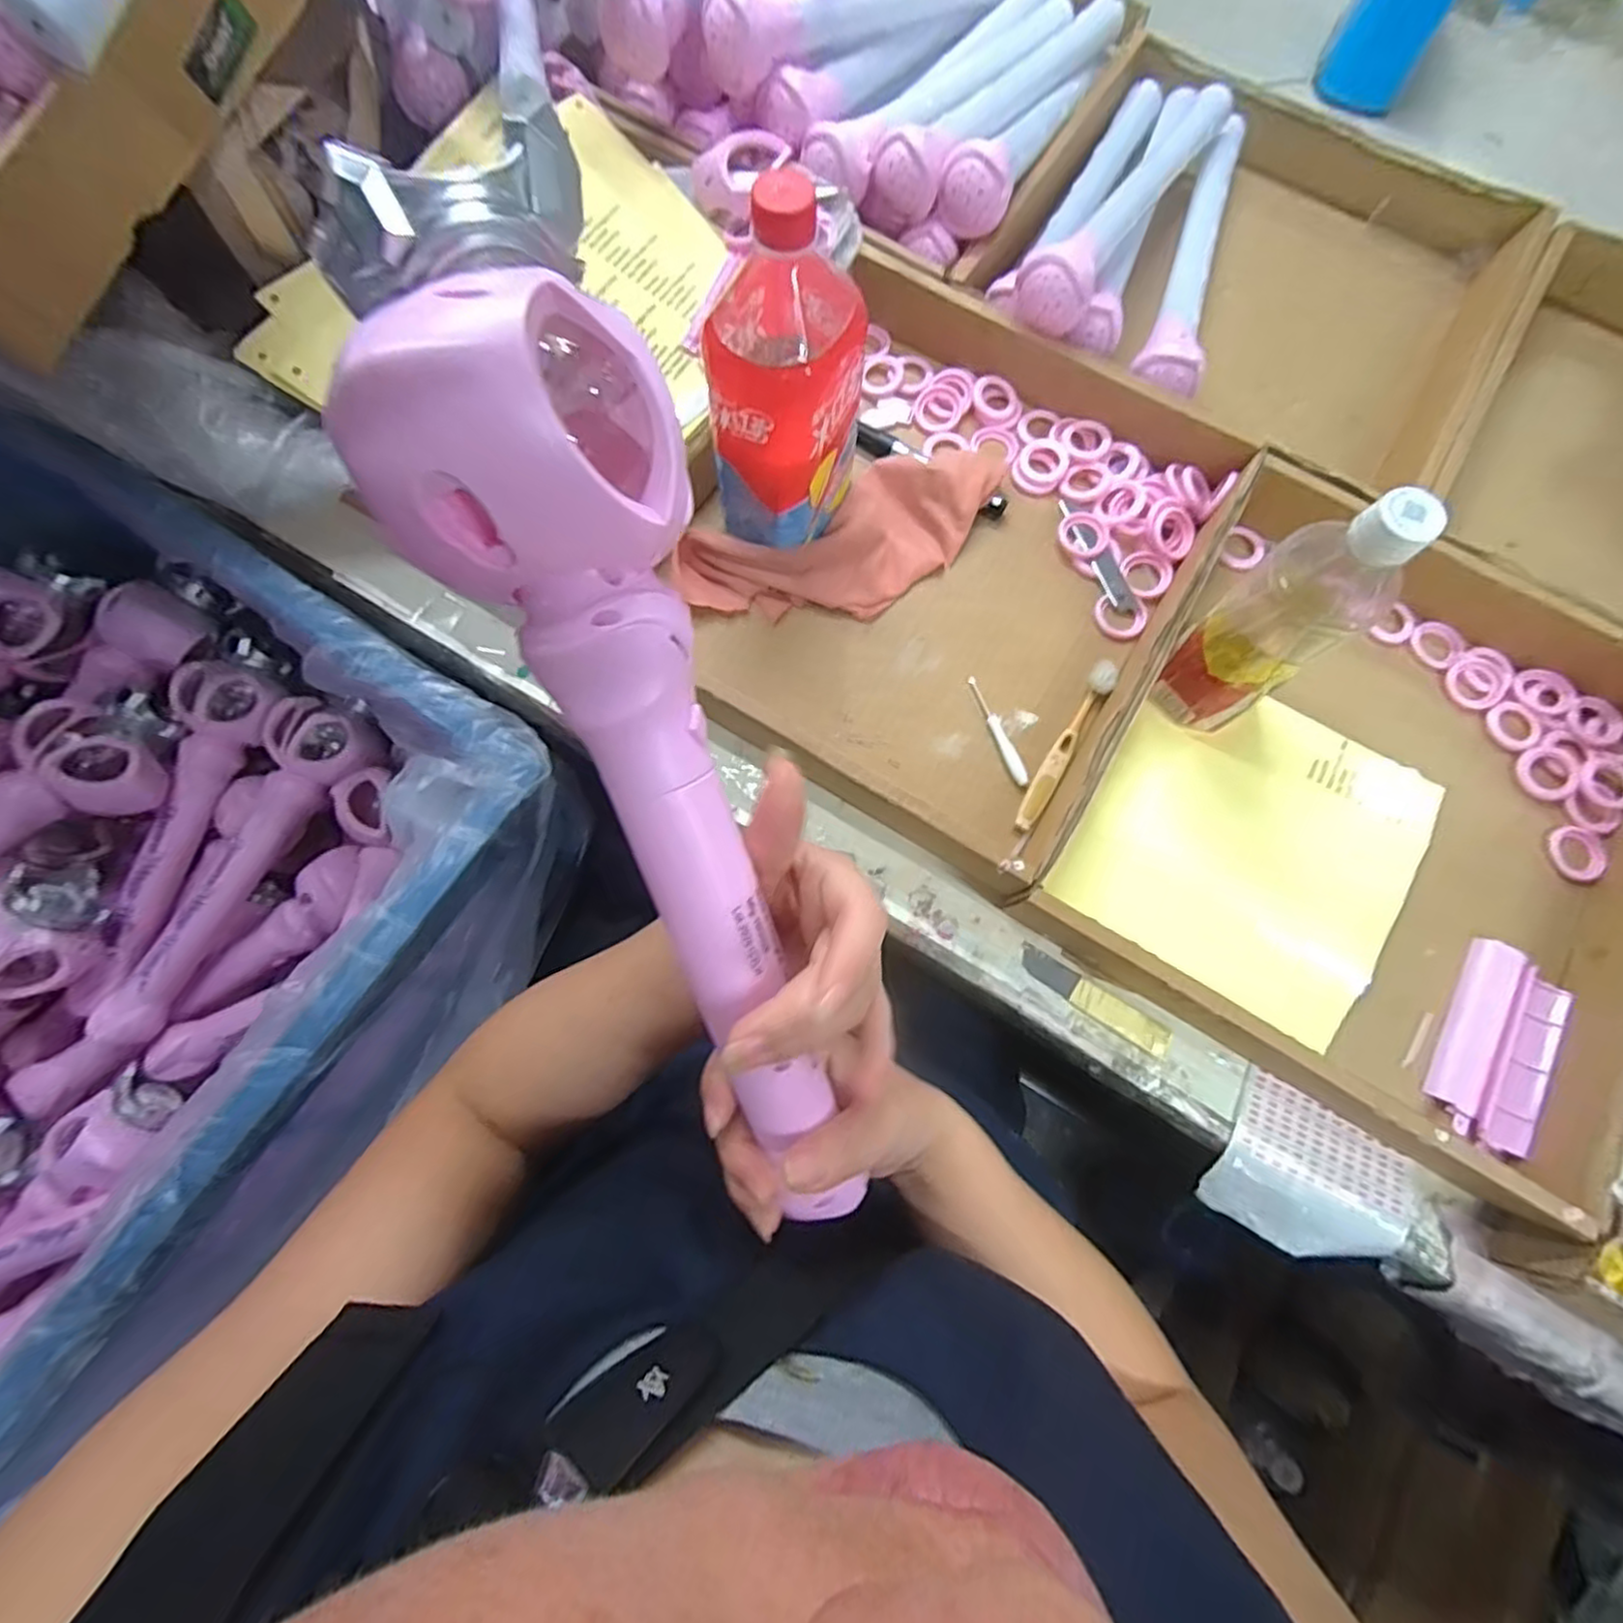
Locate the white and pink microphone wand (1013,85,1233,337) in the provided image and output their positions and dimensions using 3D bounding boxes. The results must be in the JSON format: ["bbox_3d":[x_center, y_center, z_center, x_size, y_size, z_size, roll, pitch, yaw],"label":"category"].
[{"bbox_3d":[0.249,-0.487,0.526,0.054,0.056,0.314,32,78,7],"label":"white and pink microphone wand"}]

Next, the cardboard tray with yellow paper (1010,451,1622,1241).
[{"bbox_3d":[0.369,-0.010,0.443,0.339,0.054,0.378,31,77,6],"label":"cardboard tray with yellow paper"}]

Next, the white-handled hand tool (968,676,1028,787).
[{"bbox_3d":[0.129,-0.056,0.476,0.011,0.007,0.085,-19,77,-6],"label":"white-handled hand tool"}]

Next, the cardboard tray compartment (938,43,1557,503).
[{"bbox_3d":[0.359,-0.437,0.558,0.376,0.065,0.332,32,78,7],"label":"cardboard tray compartment"}]

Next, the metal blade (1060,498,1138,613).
[{"bbox_3d":[0.214,-0.192,0.511,0.019,0.004,0.099,-20,77,-6],"label":"metal blade"}]

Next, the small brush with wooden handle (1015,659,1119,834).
[{"bbox_3d":[0.175,-0.044,0.471,0.017,0.016,0.134,30,77,6],"label":"small brush with wooden handle"}]

